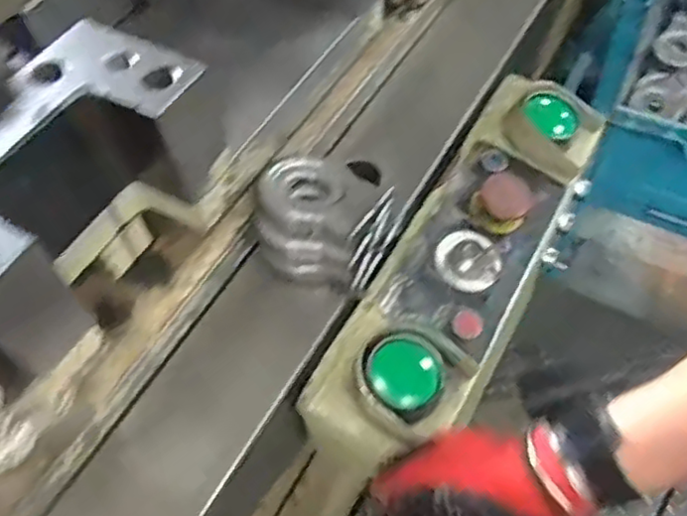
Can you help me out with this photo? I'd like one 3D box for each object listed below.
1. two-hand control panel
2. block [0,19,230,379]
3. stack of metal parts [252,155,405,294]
[{"bbox_3d":[0.137,-0.005,0.709,0.136,0.089,0.496,26,62,21],"label":"two-hand control panel"},{"bbox_3d":[-0.206,-0.054,0.492,0.115,0.098,0.236,19,59,17],"label":"block"},{"bbox_3d":[-0.018,-0.032,0.655,0.127,0.097,0.111,22,60,19],"label":"stack of metal parts"}]

